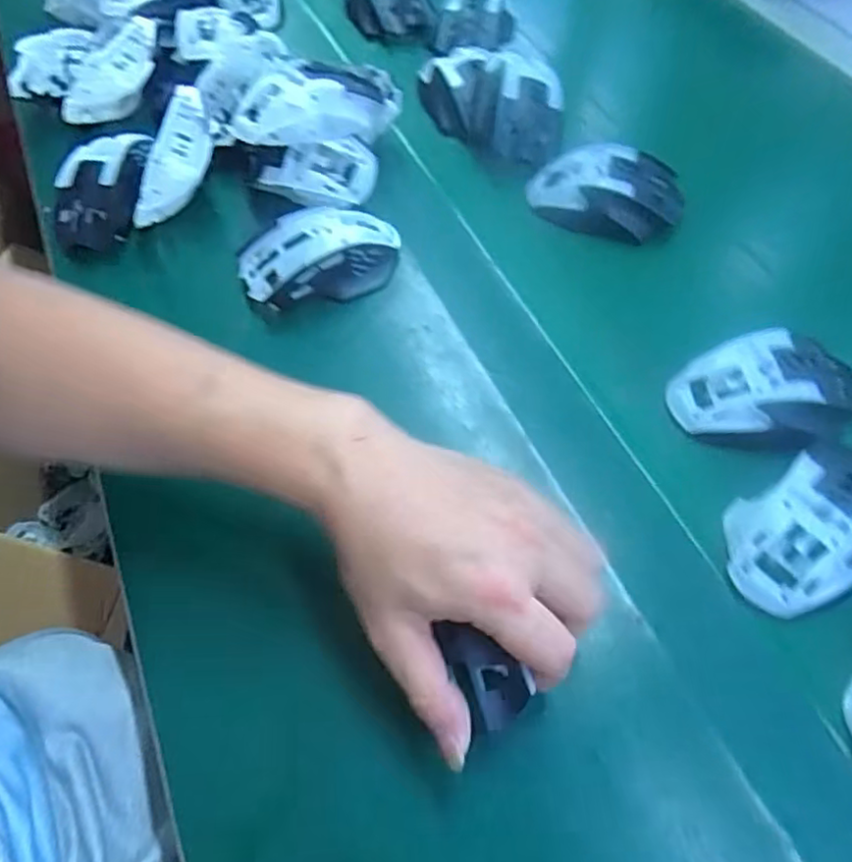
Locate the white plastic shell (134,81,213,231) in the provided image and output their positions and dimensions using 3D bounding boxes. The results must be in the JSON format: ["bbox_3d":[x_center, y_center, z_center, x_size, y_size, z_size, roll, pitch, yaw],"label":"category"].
[{"bbox_3d":[-0.185,-0.204,0.481,0.035,0.042,0.105,18,85,12],"label":"white plastic shell"}]

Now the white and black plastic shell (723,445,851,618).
[{"bbox_3d":[0.215,0.051,0.351,0.106,0.032,0.066,-24,61,-14],"label":"white and black plastic shell"}]

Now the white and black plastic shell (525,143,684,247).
[{"bbox_3d":[0.140,-0.187,0.505,0.113,0.040,0.063,12,59,8],"label":"white and black plastic shell"}]

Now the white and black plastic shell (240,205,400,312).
[{"bbox_3d":[-0.076,-0.129,0.461,0.116,0.033,0.070,-11,59,-5],"label":"white and black plastic shell"}]

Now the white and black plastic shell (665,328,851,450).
[{"bbox_3d":[0.212,-0.025,0.398,0.110,0.033,0.069,-9,58,-5],"label":"white and black plastic shell"}]

